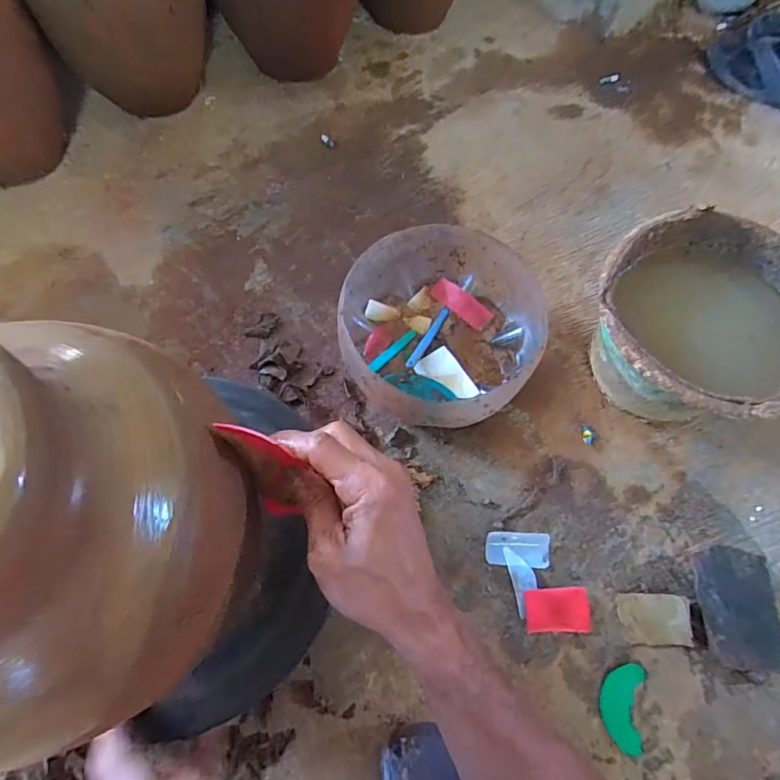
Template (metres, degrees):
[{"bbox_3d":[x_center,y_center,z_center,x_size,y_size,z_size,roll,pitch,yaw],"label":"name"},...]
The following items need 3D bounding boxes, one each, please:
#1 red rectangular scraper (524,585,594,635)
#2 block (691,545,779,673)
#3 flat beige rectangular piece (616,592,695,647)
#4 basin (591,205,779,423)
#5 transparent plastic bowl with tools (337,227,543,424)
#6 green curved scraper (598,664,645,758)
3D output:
[{"bbox_3d":[0.192,0.253,0.538,0.071,0.004,0.046,-3,77,2],"label":"red rectangular scraper"},{"bbox_3d":[0.383,0.240,0.520,0.049,0.067,0.118,7,68,1],"label":"block"},{"bbox_3d":[0.304,0.262,0.534,0.075,0.019,0.053,1,68,-2],"label":"flat beige rectangular piece"},{"bbox_3d":[0.361,-0.063,0.581,0.255,0.174,0.240,1,68,-2],"label":"basin"},{"bbox_3d":[0.061,-0.073,0.604,0.249,0.120,0.246,1,68,-2],"label":"transparent plastic bowl with tools"},{"bbox_3d":[0.252,0.342,0.508,0.044,0.007,0.084,13,68,3],"label":"green curved scraper"}]

